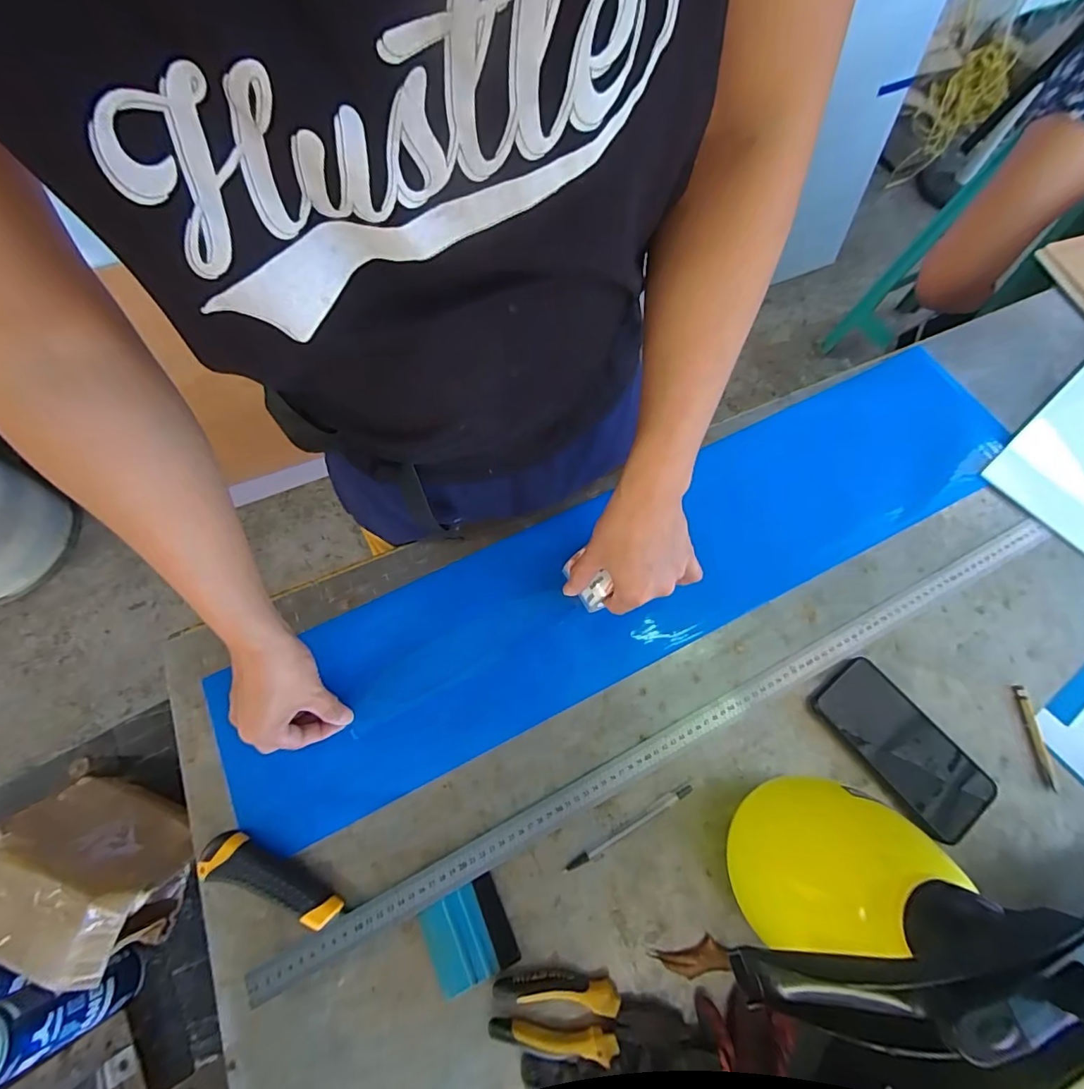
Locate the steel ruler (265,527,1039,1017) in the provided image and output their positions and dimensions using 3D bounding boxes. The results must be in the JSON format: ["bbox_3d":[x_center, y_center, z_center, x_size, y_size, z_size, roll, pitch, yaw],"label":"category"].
[{"bbox_3d":[0.163,0.188,0.504,0.899,0.008,0.035,-26,80,-10],"label":"steel ruler"}]

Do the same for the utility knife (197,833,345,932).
[{"bbox_3d":[-0.247,0.303,0.452,0.135,0.021,0.037,19,70,8],"label":"utility knife"}]

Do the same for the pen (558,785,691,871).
[{"bbox_3d":[0.082,0.269,0.470,0.140,0.009,0.009,-28,71,-10],"label":"pen"}]

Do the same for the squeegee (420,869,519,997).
[{"bbox_3d":[-0.066,0.346,0.441,0.071,0.008,0.071,-24,70,-9],"label":"squeegee"}]

